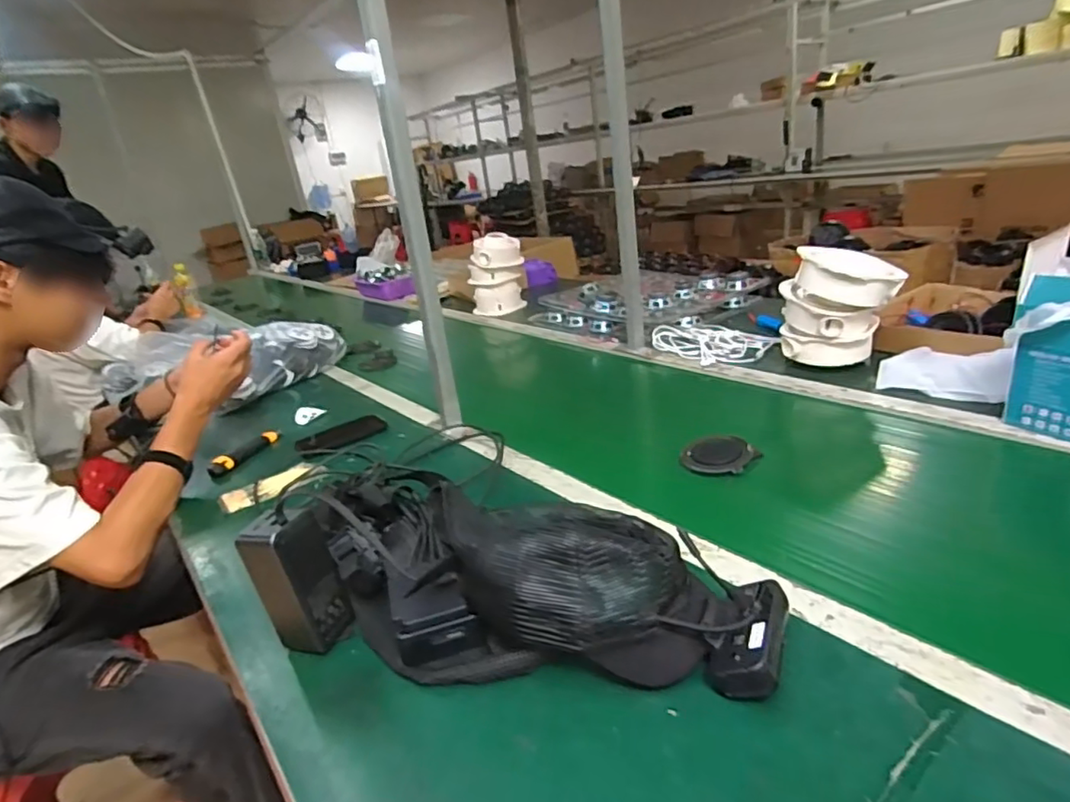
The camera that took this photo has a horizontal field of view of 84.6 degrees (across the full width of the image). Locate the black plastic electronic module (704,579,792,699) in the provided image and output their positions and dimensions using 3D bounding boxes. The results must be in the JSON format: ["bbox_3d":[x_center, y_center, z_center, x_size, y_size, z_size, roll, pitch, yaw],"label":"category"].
[{"bbox_3d":[0.175,0.188,0.480,0.054,0.050,0.107,4,26,28],"label":"black plastic electronic module"}]

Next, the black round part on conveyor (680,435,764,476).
[{"bbox_3d":[0.246,0.071,0.779,0.091,0.017,0.077,14,32,42],"label":"black round part on conveyor"}]

